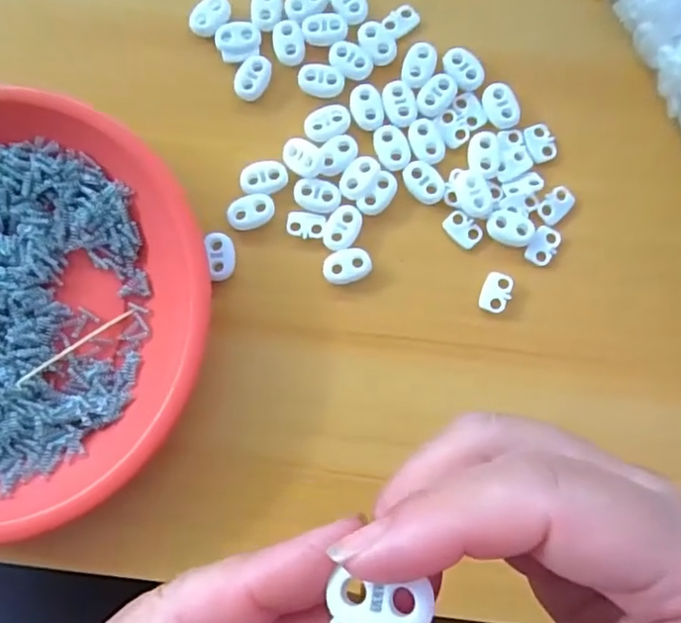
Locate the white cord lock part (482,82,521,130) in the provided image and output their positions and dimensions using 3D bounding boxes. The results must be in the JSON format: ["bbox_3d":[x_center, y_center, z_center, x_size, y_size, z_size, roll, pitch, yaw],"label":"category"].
[{"bbox_3d":[0.077,-0.099,0.282,0.015,0.004,0.022,-23,82,-2],"label":"white cord lock part"}]

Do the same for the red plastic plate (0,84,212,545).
[{"bbox_3d":[-0.154,-0.003,0.265,0.187,0.043,0.183,0,82,1],"label":"red plastic plate"}]

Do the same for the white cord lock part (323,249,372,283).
[{"bbox_3d":[0.003,-0.021,0.275,0.022,0.004,0.016,-14,82,-1],"label":"white cord lock part"}]

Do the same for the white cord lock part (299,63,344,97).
[{"bbox_3d":[-0.009,-0.112,0.284,0.022,0.004,0.015,4,82,1],"label":"white cord lock part"}]

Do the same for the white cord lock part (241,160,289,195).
[{"bbox_3d":[-0.036,-0.064,0.278,0.022,0.004,0.016,-16,82,-1],"label":"white cord lock part"}]

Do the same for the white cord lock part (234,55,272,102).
[{"bbox_3d":[-0.042,-0.114,0.286,0.014,0.004,0.023,26,83,4],"label":"white cord lock part"}]

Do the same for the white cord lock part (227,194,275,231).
[{"bbox_3d":[-0.042,-0.047,0.279,0.022,0.004,0.015,-26,82,-3],"label":"white cord lock part"}]

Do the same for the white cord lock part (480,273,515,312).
[{"bbox_3d":[0.073,-0.009,0.275,0.014,0.004,0.019,17,83,3],"label":"white cord lock part"}]

